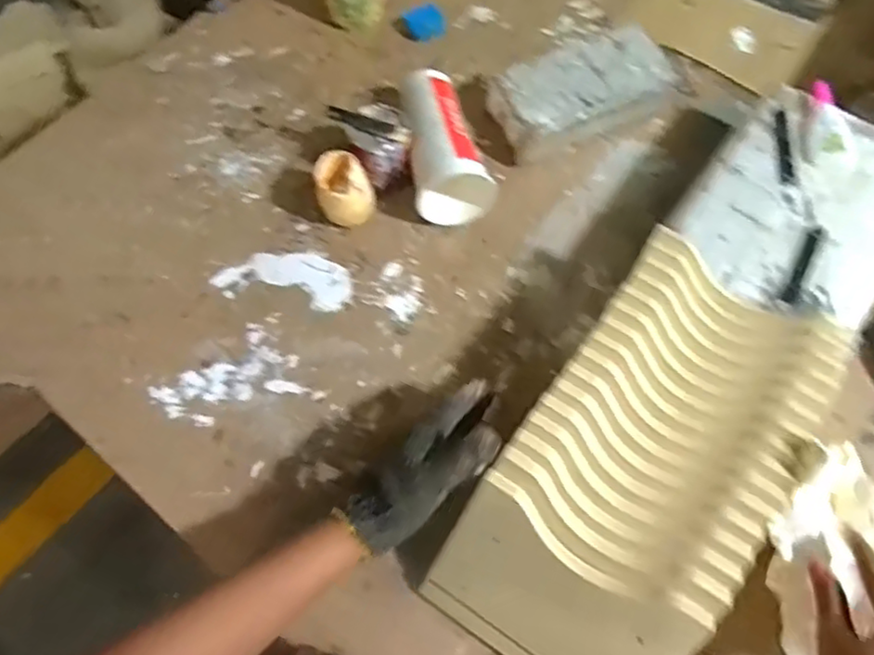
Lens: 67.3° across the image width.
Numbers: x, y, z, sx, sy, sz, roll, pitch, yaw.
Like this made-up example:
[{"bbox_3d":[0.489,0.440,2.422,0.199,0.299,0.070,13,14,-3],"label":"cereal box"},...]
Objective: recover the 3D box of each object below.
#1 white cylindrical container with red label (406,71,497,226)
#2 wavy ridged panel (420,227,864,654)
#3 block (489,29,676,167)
[{"bbox_3d":[0.008,-0.204,0.725,0.084,0.092,0.176,-9,67,-6],"label":"white cylindrical container with red label"},{"bbox_3d":[0.175,0.116,0.562,0.195,0.101,0.370,32,69,12],"label":"wavy ridged panel"},{"bbox_3d":[0.173,-0.276,0.780,0.219,0.056,0.105,-23,69,-11],"label":"block"}]

